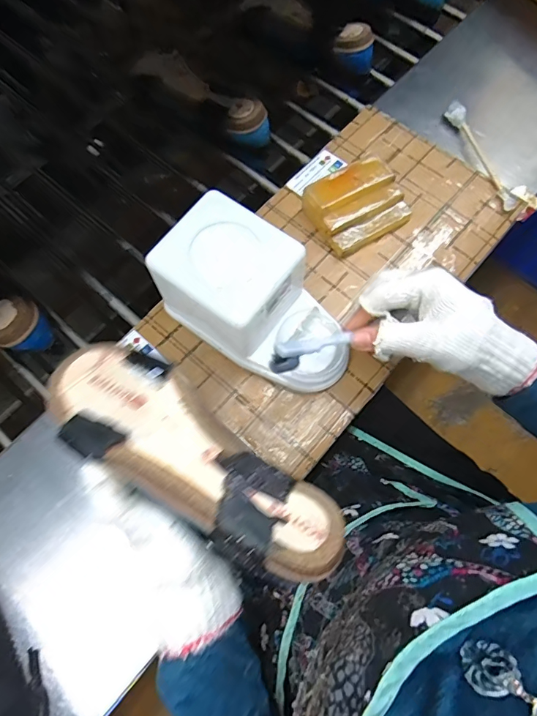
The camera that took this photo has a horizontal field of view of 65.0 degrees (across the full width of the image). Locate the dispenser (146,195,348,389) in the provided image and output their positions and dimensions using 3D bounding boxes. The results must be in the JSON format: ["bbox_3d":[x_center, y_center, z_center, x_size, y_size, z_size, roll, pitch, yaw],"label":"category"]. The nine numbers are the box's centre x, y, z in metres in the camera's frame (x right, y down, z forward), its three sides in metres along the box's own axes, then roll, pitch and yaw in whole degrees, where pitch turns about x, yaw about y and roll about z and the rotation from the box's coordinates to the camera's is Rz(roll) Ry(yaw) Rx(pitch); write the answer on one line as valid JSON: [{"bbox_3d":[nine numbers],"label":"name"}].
[{"bbox_3d":[-0.005,-0.050,0.396,0.176,0.111,0.100,32,75,12],"label":"dispenser"}]

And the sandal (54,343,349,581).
[{"bbox_3d":[-0.060,0.070,0.282,0.218,0.052,0.082,36,49,9],"label":"sandal"}]

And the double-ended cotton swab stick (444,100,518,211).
[{"bbox_3d":[0.256,-0.242,0.504,0.021,0.022,0.158,-18,71,-4],"label":"double-ended cotton swab stick"}]

